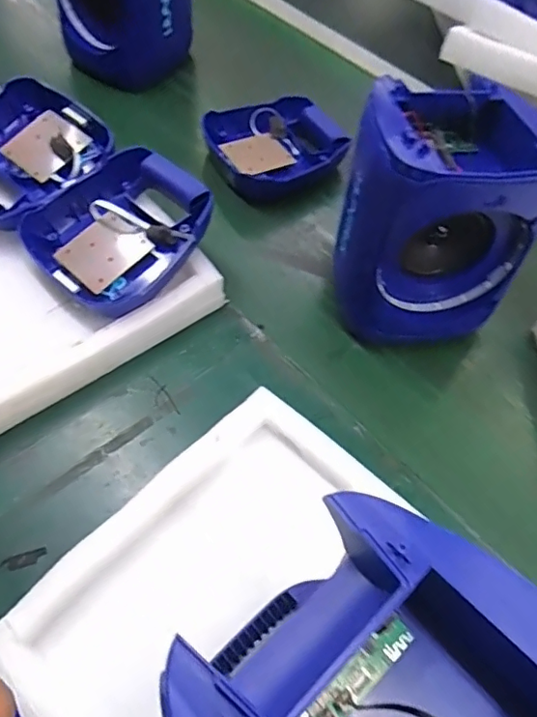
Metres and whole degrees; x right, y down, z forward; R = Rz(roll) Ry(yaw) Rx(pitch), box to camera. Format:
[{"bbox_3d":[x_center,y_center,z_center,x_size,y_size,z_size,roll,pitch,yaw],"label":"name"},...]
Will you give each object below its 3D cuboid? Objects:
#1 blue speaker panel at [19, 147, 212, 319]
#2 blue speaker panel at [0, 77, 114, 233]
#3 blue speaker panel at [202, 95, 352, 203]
[{"bbox_3d":[-0.150,-0.138,0.585,0.184,0.073,0.169,-38,67,-26],"label":"blue speaker panel"},{"bbox_3d":[-0.284,-0.231,0.632,0.179,0.064,0.162,-34,66,-24],"label":"blue speaker panel"},{"bbox_3d":[0.019,-0.296,0.754,0.191,0.056,0.157,-22,62,-18],"label":"blue speaker panel"}]

